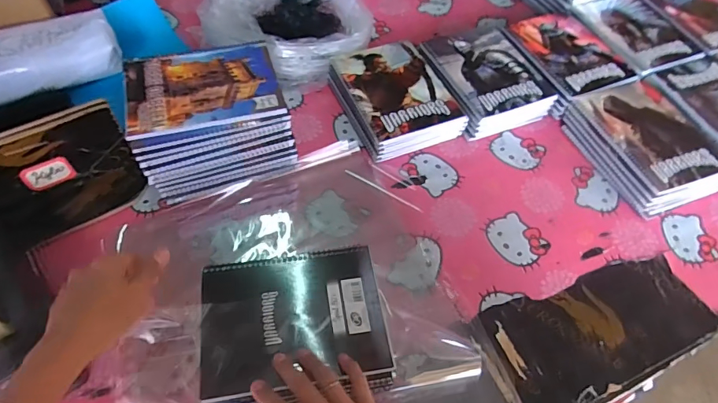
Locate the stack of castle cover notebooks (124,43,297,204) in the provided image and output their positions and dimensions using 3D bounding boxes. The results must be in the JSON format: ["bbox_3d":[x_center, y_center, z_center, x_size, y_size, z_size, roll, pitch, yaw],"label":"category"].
[{"bbox_3d":[-0.211,-0.119,0.649,0.198,0.117,0.173,-14,59,-13],"label":"stack of castle cover notebooks"}]

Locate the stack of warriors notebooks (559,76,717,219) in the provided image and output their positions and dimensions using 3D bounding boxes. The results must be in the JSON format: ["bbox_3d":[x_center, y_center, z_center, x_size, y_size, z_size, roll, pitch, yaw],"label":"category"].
[{"bbox_3d":[0.458,-0.095,0.714,0.174,0.058,0.222,-17,60,-15],"label":"stack of warriors notebooks"}]

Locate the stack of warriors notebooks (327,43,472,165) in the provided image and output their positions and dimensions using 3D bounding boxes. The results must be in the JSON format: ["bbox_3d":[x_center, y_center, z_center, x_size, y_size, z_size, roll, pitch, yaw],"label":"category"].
[{"bbox_3d":[0.060,-0.166,0.735,0.161,0.056,0.221,-22,62,-17],"label":"stack of warriors notebooks"}]

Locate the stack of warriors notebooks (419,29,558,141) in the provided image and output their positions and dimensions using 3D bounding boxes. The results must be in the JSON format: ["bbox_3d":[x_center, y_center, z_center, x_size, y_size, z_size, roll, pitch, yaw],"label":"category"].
[{"bbox_3d":[0.215,-0.210,0.773,0.169,0.052,0.213,-20,61,-17],"label":"stack of warriors notebooks"}]

